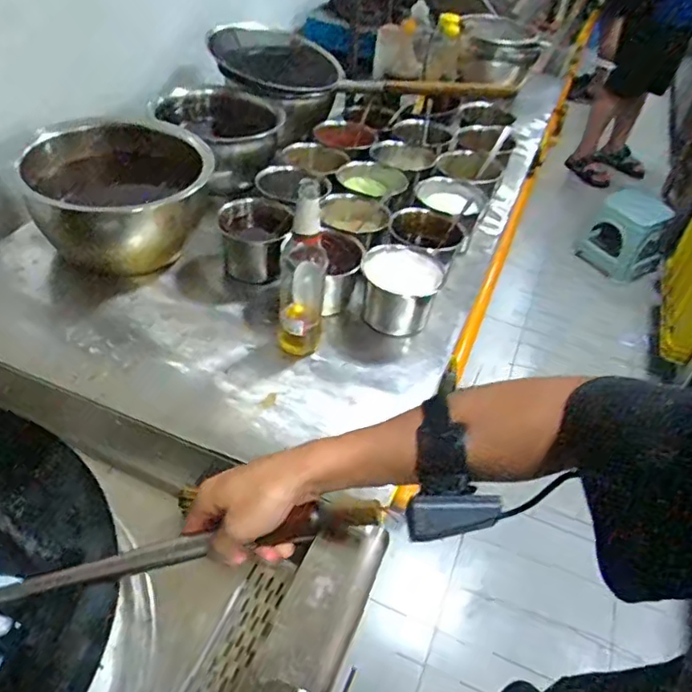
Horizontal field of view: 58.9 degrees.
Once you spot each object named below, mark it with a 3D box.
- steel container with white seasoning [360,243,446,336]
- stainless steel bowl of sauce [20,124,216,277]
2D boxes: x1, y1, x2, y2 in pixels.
[{"bbox_3d":[0.086,-0.088,0.963,0.110,0.122,0.103,4,43,-4],"label":"steel container with white seasoning"},{"bbox_3d":[-0.359,-0.242,0.992,0.265,0.178,0.214,-3,44,-11],"label":"stainless steel bowl of sauce"}]

